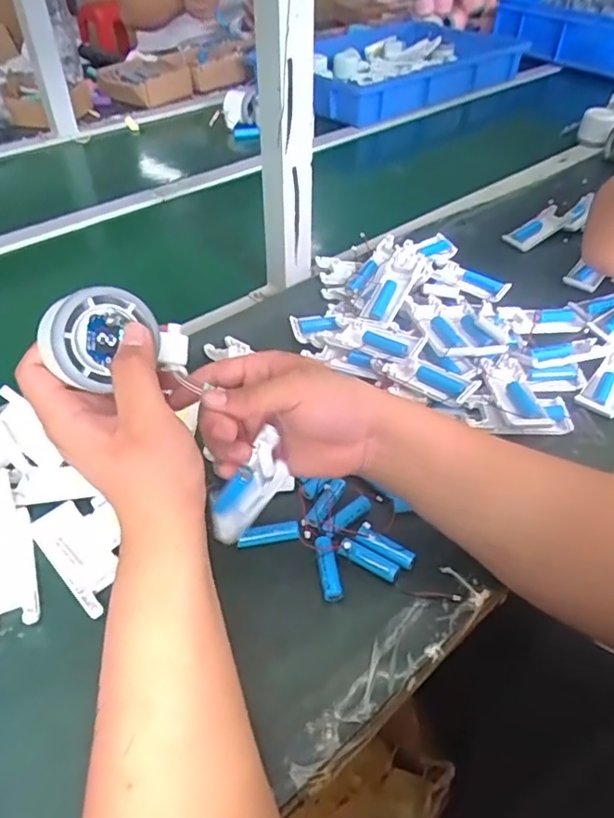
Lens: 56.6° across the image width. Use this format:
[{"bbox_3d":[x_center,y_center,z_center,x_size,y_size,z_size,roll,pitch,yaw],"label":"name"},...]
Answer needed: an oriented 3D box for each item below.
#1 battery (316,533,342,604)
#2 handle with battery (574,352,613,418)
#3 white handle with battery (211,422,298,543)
[{"bbox_3d":[0.015,0.121,0.437,0.012,0.014,0.048,-7,45,-8],"label":"battery"},{"bbox_3d":[0.312,-0.029,0.580,0.038,0.019,0.100,31,52,27],"label":"handle with battery"},{"bbox_3d":[-0.041,0.058,0.408,0.026,0.107,0.041,27,44,-14],"label":"white handle with battery"}]

